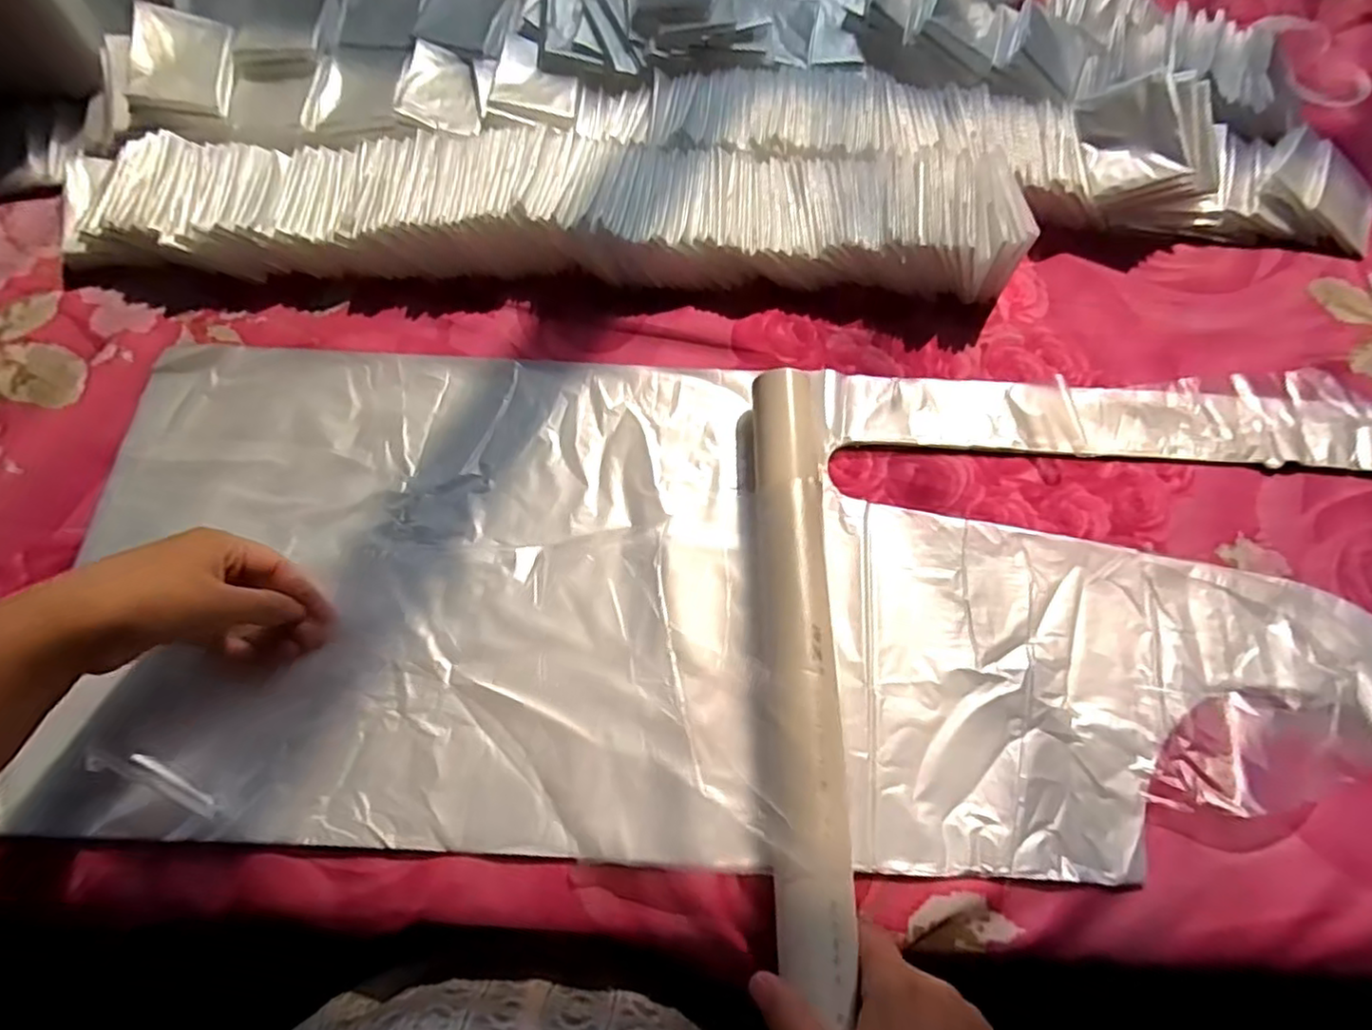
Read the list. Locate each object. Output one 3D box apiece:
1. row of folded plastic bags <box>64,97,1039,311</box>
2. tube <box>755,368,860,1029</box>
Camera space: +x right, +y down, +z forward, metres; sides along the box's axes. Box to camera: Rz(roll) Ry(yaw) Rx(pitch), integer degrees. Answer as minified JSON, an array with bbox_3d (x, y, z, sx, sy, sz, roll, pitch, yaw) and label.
[{"bbox_3d":[-0.105,-0.255,0.495,0.677,0.062,0.190,0,68,0],"label":"row of folded plastic bags"},{"bbox_3d":[0.067,0.072,0.371,0.046,0.033,0.335,0,68,0],"label":"tube"}]

